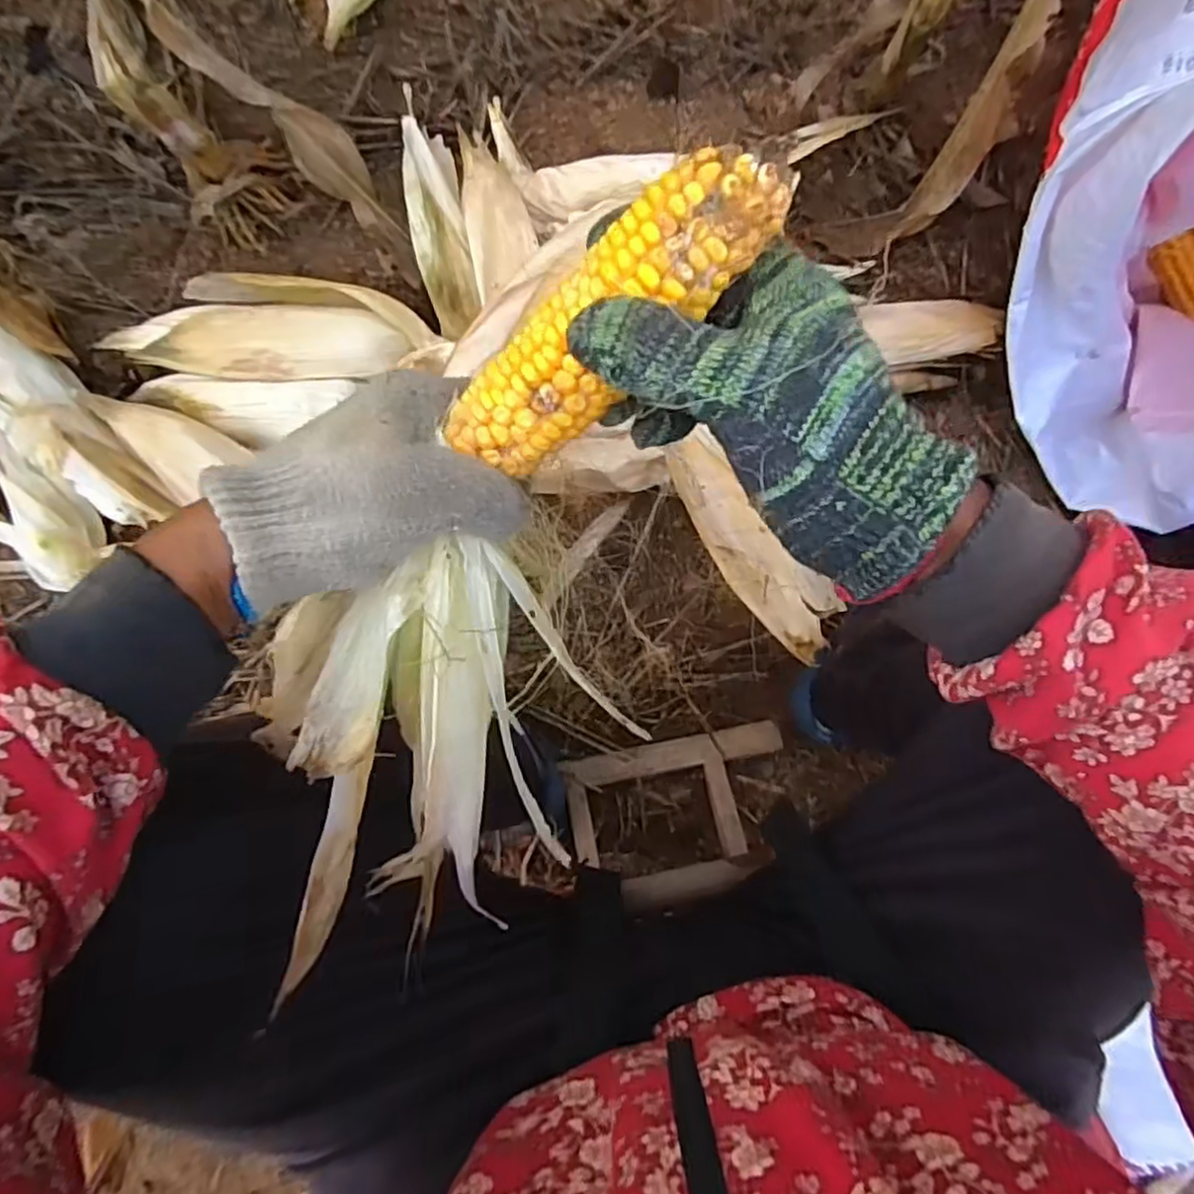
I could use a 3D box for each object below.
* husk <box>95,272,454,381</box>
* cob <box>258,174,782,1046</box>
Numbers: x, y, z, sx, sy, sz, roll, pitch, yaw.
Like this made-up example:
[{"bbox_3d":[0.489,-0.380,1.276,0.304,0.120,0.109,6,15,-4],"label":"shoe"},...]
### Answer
[{"bbox_3d":[-0.303,-0.249,0.663,0.296,0.051,0.093,0,93,2],"label":"husk"},{"bbox_3d":[-0.034,-0.010,0.263,0.123,0.065,0.296,26,104,-2],"label":"cob"}]

